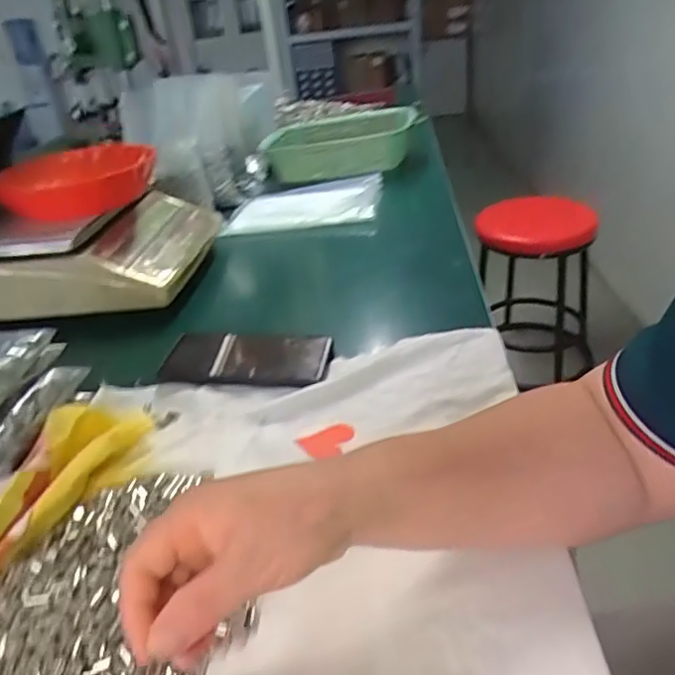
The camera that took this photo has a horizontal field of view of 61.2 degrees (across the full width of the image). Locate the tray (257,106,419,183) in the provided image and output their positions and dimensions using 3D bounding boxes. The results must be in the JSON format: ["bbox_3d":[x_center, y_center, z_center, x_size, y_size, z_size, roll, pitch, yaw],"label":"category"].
[{"bbox_3d":[0.007,-0.388,1.142,0.292,0.080,0.230,2,33,14],"label":"tray"}]

